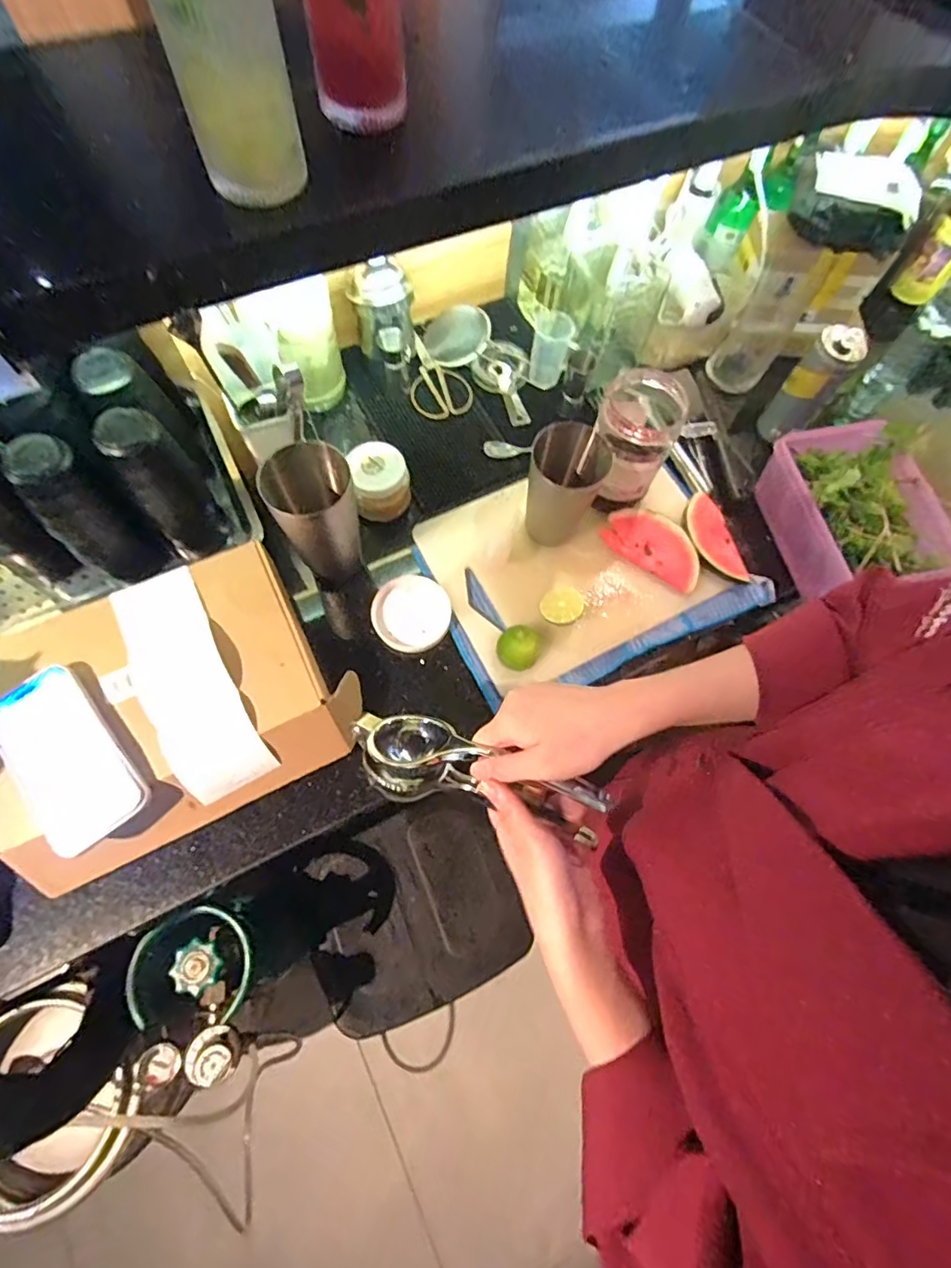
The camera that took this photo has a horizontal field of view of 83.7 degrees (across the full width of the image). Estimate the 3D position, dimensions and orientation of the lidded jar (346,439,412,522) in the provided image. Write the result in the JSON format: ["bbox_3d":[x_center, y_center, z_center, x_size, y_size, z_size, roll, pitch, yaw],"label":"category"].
[{"bbox_3d":[-0.115,-0.187,0.649,0.066,0.062,0.071,1,69,-3],"label":"lidded jar"}]

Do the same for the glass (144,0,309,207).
[{"bbox_3d":[-0.160,-0.373,0.329,0.070,0.148,0.061,-18,71,-10],"label":"glass"}]

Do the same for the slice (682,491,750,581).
[{"bbox_3d":[0.294,-0.120,0.664,0.065,0.023,0.115,-8,70,-6],"label":"slice"}]

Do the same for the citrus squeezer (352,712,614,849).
[{"bbox_3d":[-0.002,0.108,0.407,0.202,0.047,0.068,14,68,17],"label":"citrus squeezer"}]

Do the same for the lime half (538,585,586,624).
[{"bbox_3d":[0.098,-0.034,0.620,0.049,0.027,0.054,-37,75,-15],"label":"lime half"}]

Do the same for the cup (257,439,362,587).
[{"bbox_3d":[-0.166,-0.126,0.568,0.081,0.165,0.093,-18,71,-10],"label":"cup"}]

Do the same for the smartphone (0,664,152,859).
[{"bbox_3d":[-0.370,0.111,0.475,0.087,0.016,0.161,-37,75,-15],"label":"smartphone"}]

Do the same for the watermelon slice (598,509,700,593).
[{"bbox_3d":[0.223,-0.112,0.660,0.128,0.017,0.068,30,70,8],"label":"watermelon slice"}]

